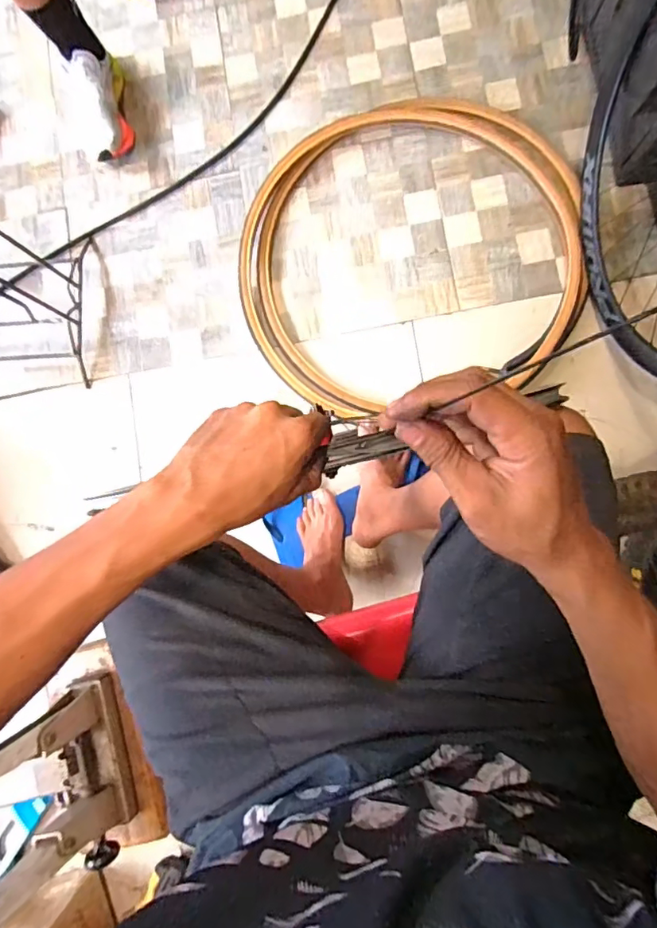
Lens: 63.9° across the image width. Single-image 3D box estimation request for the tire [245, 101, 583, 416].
[{"bbox_3d":[0.155,-0.444,1.074,0.675,0.048,0.654,0,86,6],"label":"tire"}]

